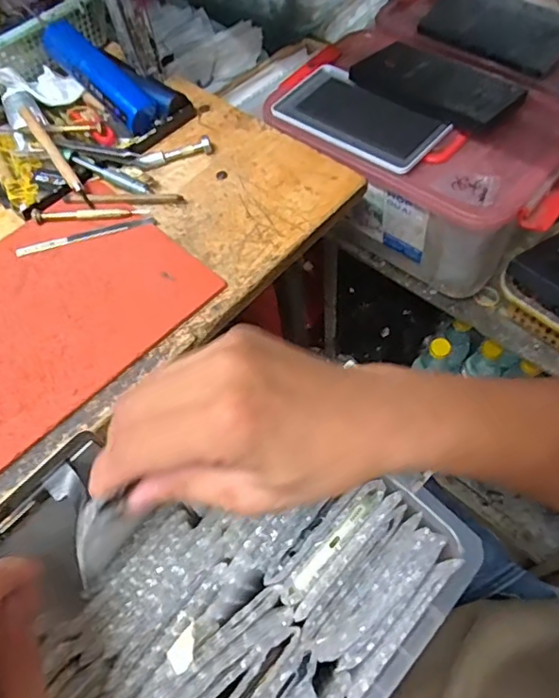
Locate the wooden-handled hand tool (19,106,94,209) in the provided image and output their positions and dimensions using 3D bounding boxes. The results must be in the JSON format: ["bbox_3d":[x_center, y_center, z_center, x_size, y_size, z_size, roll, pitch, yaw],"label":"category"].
[{"bbox_3d":[-0.215,-0.186,0.529,0.012,0.012,0.124,-34,86,-16],"label":"wooden-handled hand tool"}]

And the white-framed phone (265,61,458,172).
[{"bbox_3d":[0.085,-0.252,0.600,0.177,0.010,0.090,38,74,23],"label":"white-framed phone"}]

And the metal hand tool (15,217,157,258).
[{"bbox_3d":[-0.180,-0.106,0.509,0.128,0.004,0.011,-16,60,-4],"label":"metal hand tool"}]

